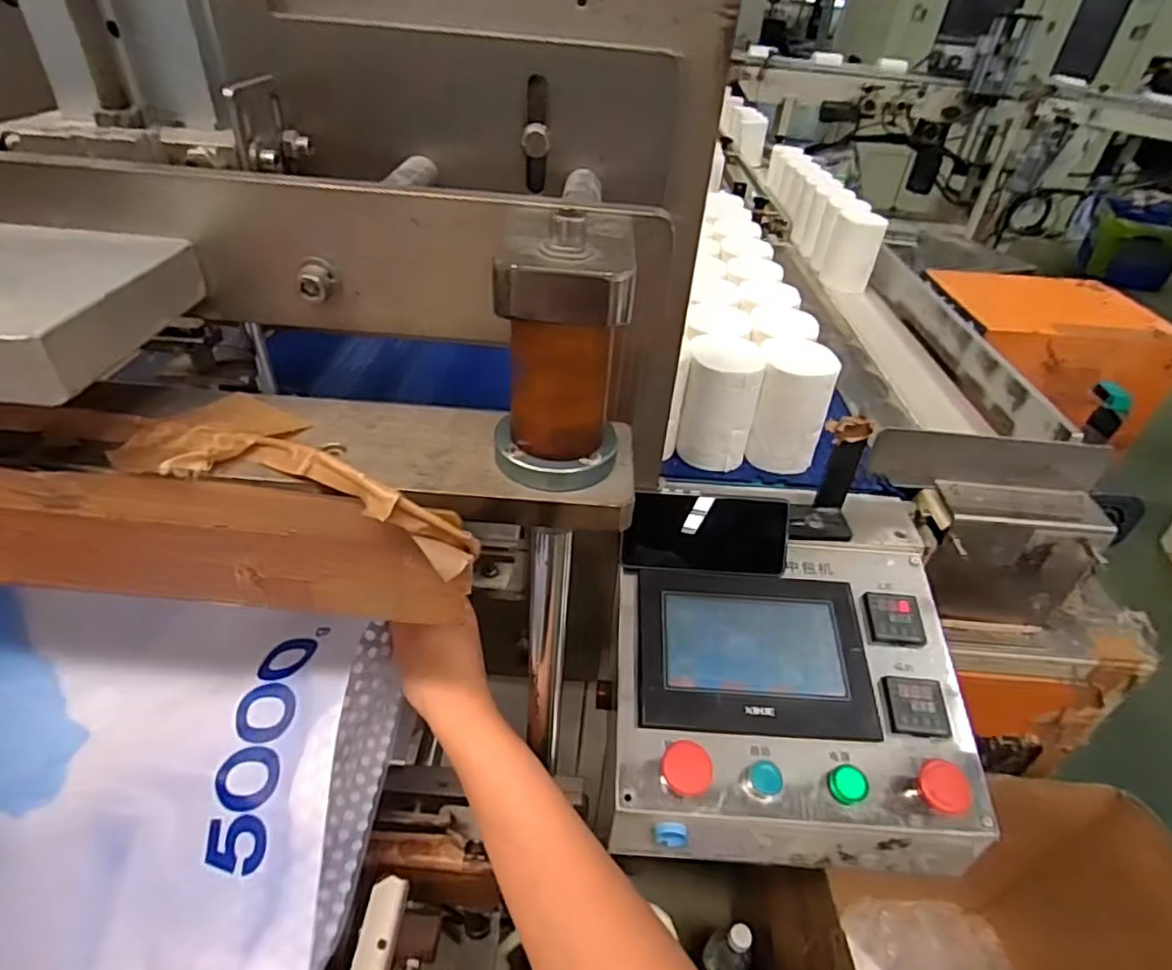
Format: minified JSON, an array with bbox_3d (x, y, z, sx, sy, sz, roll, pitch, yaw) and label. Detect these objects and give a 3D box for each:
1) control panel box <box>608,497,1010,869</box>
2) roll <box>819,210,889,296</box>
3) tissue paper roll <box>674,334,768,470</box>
[{"bbox_3d":[0.183,0.176,0.616,0.315,0.137,0.302,2,38,-3],"label":"control panel box"},{"bbox_3d":[0.499,-0.434,1.198,0.089,0.134,0.095,14,39,12],"label":"roll"},{"bbox_3d":[0.152,-0.094,0.735,0.079,0.125,0.088,7,38,3],"label":"tissue paper roll"}]

